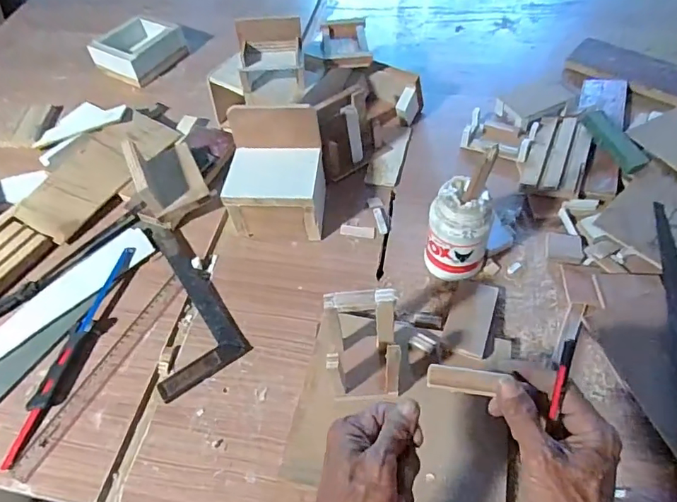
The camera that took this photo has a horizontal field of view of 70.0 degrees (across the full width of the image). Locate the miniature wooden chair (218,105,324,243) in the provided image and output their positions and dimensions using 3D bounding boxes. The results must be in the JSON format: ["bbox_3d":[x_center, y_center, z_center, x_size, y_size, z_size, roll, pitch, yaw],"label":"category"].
[{"bbox_3d":[-0.092,-0.108,0.707,0.132,0.135,0.138,0,55,4],"label":"miniature wooden chair"}]

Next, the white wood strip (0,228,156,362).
[{"bbox_3d":[-0.400,0.069,0.674,0.069,0.005,0.299,37,65,26],"label":"white wood strip"}]

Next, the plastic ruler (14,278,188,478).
[{"bbox_3d":[-0.296,0.150,0.619,0.027,0.006,0.286,23,59,15],"label":"plastic ruler"}]

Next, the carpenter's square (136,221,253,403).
[{"bbox_3d":[-0.235,0.061,0.674,0.116,0.010,0.282,-29,58,-16],"label":"carpenter's square"}]

